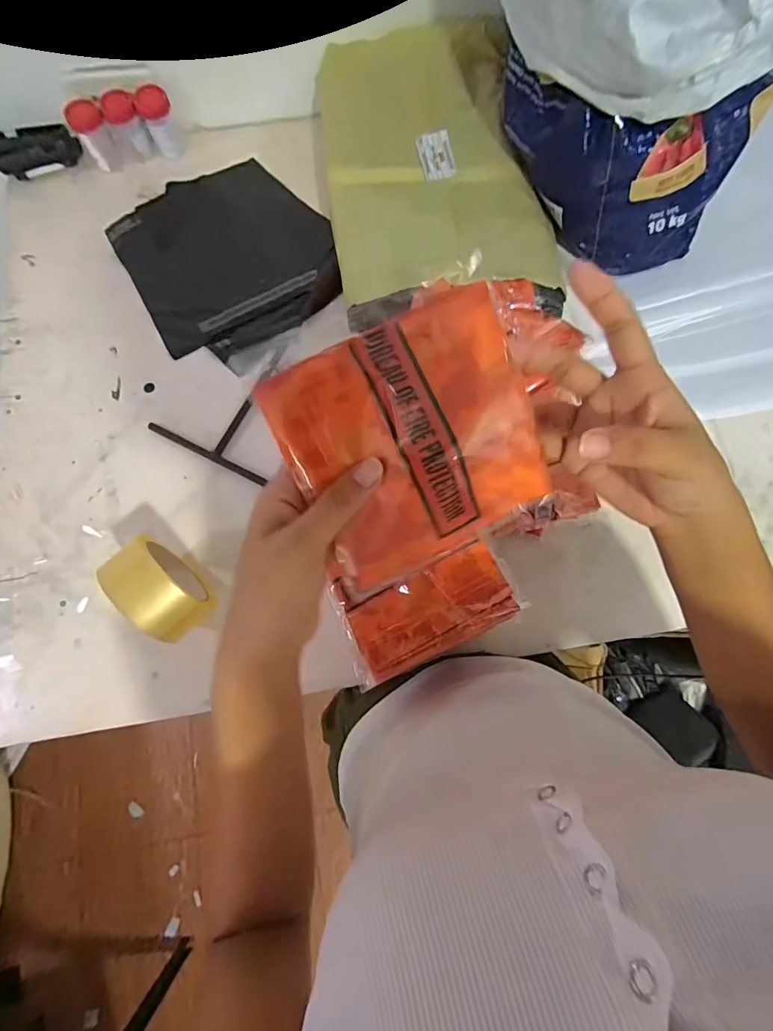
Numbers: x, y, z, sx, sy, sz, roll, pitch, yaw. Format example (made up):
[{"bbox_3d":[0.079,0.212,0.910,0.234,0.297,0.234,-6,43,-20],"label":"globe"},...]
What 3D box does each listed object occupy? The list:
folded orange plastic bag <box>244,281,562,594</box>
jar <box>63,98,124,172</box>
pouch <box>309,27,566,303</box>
[{"bbox_3d":[0.016,-0.034,0.225,0.120,0.017,0.122,-25,110,0],"label":"folded orange plastic bag"},{"bbox_3d":[-0.386,-0.504,0.586,0.040,0.065,0.041,0,76,0],"label":"jar"},{"bbox_3d":[0.055,-0.436,0.541,0.257,0.047,0.351,-8,77,-2],"label":"pouch"}]

